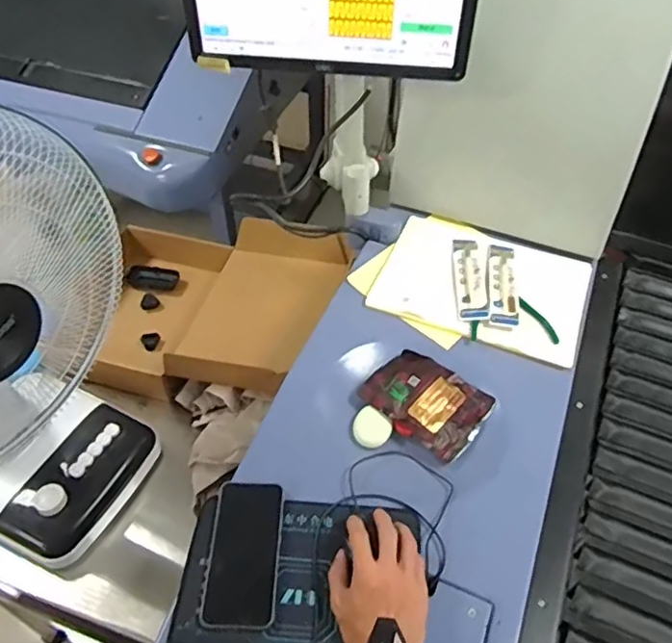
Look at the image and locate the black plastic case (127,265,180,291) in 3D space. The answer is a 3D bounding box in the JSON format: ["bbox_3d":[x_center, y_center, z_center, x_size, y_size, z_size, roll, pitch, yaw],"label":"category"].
[{"bbox_3d":[-0.407,-0.100,1.350,0.106,0.023,0.054,7,49,5],"label":"black plastic case"}]

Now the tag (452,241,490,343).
[{"bbox_3d":[0.211,-0.059,0.955,0.052,0.016,0.213,3,50,3],"label":"tag"}]

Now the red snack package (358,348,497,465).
[{"bbox_3d":[0.127,0.103,0.826,0.154,0.016,0.120,35,58,26],"label":"red snack package"}]

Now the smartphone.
[{"bbox_3d":[-0.101,0.252,0.666,0.075,0.007,0.156,1,50,1],"label":"smartphone"}]

